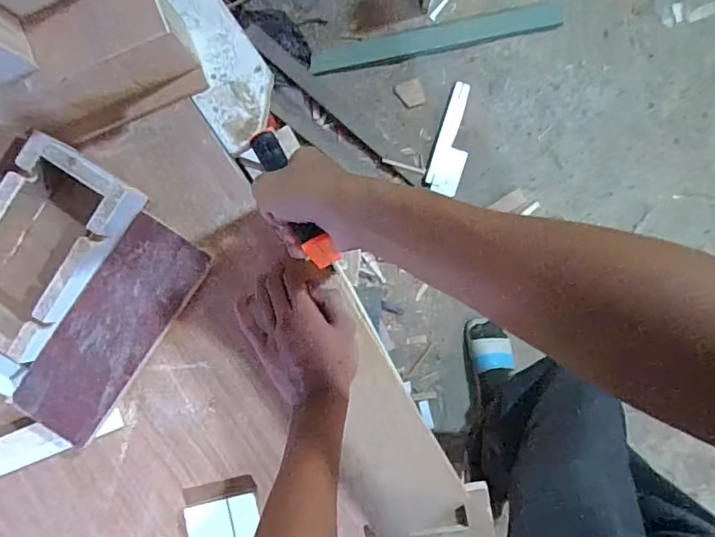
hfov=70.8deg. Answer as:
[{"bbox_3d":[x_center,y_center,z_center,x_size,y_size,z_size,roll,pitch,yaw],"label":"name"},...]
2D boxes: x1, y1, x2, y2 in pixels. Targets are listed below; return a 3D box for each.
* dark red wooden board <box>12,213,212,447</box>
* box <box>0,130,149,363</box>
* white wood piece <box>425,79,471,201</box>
[{"bbox_3d":[-0.259,0.063,0.531,0.093,0.012,0.234,34,86,1],"label":"dark red wooden board"},{"bbox_3d":[-0.331,-0.021,0.534,0.121,0.060,0.207,34,90,2],"label":"box"},{"bbox_3d":[0.250,-0.329,1.275,0.084,0.020,0.272,17,89,2],"label":"white wood piece"}]

